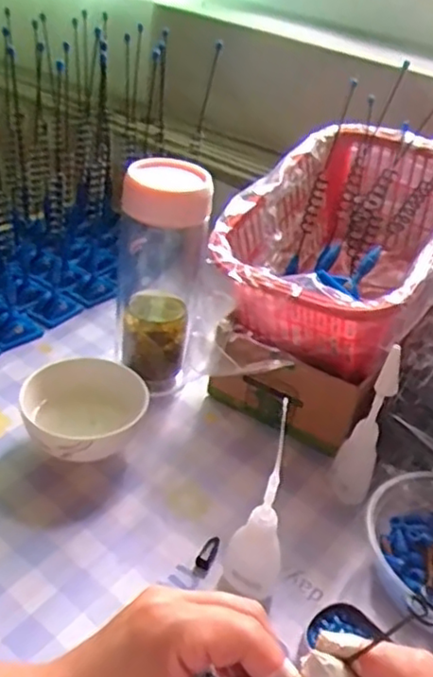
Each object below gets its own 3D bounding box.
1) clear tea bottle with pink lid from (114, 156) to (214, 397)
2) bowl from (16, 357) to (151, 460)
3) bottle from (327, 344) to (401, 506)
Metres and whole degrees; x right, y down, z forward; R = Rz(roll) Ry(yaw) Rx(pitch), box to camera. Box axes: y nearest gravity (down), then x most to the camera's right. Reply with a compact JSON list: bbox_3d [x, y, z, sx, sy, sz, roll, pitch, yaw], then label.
[{"bbox_3d":[-0.044,-0.042,0.514,0.066,0.186,0.056,2,36,-7],"label":"clear tea bottle with pink lid"},{"bbox_3d":[-0.096,0.057,0.469,0.085,0.049,0.083,4,36,-3],"label":"bowl"},{"bbox_3d":[0.102,0.065,0.449,0.027,0.125,0.034,16,37,13],"label":"bottle"}]

